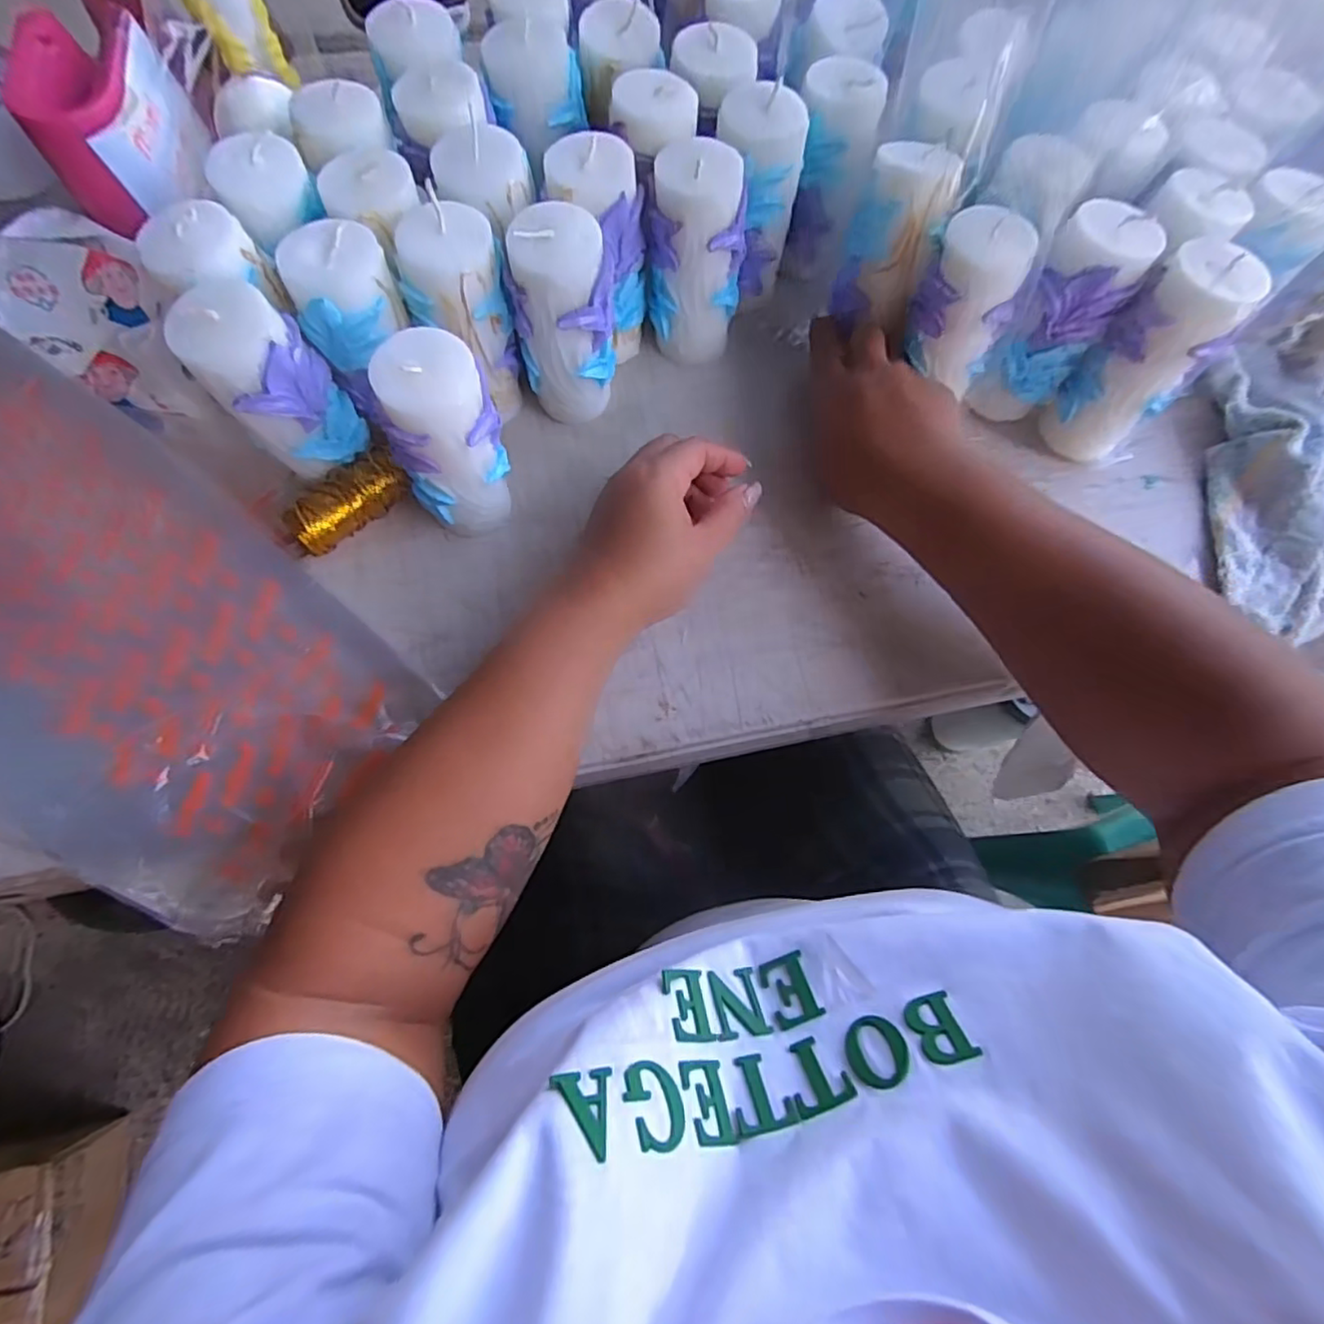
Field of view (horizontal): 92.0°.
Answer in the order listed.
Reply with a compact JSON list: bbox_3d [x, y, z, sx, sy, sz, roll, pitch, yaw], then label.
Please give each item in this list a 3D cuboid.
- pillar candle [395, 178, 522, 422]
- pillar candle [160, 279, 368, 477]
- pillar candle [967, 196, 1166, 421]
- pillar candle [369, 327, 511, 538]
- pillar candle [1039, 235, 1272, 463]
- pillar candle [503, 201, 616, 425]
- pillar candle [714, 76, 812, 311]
[{"bbox_3d":[-0.107,-0.185,0.350,0.044,0.109,0.044,1,74,-2],"label":"pillar candle"},{"bbox_3d":[-0.192,-0.136,0.323,0.051,0.094,0.043,-38,79,-12],"label":"pillar candle"},{"bbox_3d":[0.222,-0.188,0.363,0.054,0.107,0.054,39,76,9],"label":"pillar candle"},{"bbox_3d":[-0.105,-0.109,0.329,0.044,0.111,0.044,0,74,-2],"label":"pillar candle"},{"bbox_3d":[0.260,-0.161,0.347,0.050,0.109,0.052,-40,79,-12],"label":"pillar candle"},{"bbox_3d":[-0.053,-0.184,0.352,0.052,0.111,0.043,-9,74,-5],"label":"pillar candle"},{"bbox_3d":[0.058,-0.272,0.384,0.043,0.108,0.044,1,74,-2],"label":"pillar candle"}]

